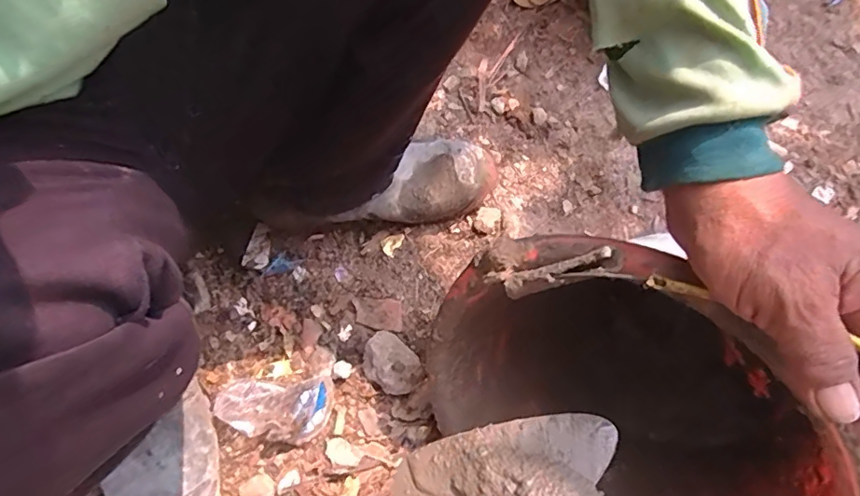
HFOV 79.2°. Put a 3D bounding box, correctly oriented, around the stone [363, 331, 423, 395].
[{"bbox_3d":[-0.038,0.117,0.524,0.062,0.032,0.049,37,69,19],"label":"stone"}]

